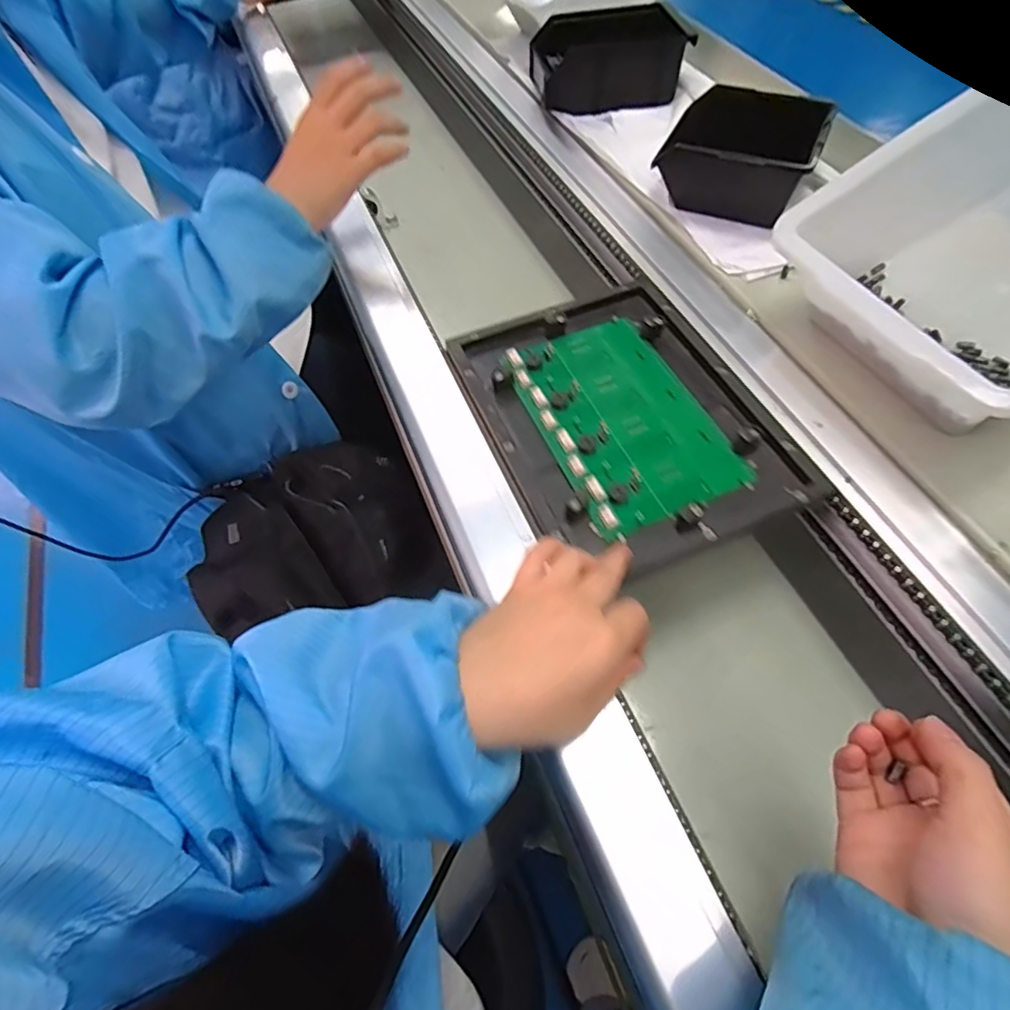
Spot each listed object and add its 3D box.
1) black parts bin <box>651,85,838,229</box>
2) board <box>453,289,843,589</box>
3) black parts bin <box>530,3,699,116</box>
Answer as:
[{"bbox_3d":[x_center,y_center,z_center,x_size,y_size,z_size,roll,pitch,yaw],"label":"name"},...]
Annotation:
[{"bbox_3d":[0.215,-0.320,0.520,0.136,0.072,0.129,23,62,18],"label":"black parts bin"},{"bbox_3d":[0.085,-0.068,0.423,0.191,0.019,0.243,-21,58,-9],"label":"board"},{"bbox_3d":[0.117,-0.511,0.646,0.166,0.060,0.127,-7,57,0],"label":"black parts bin"}]

